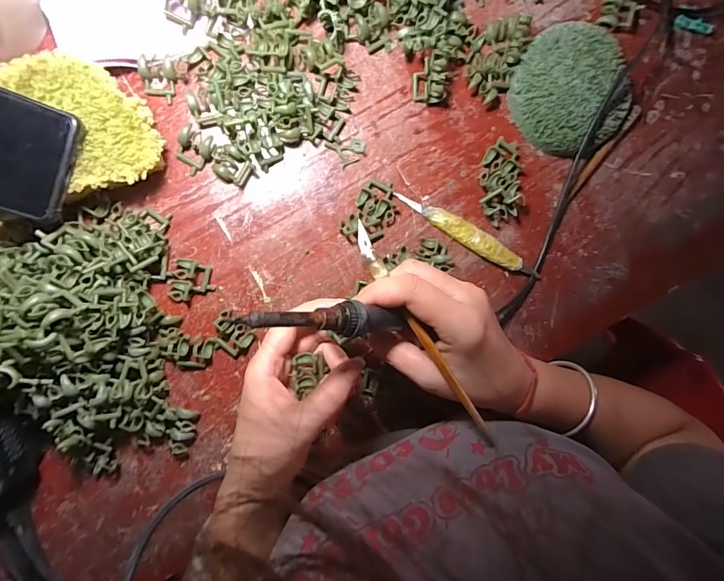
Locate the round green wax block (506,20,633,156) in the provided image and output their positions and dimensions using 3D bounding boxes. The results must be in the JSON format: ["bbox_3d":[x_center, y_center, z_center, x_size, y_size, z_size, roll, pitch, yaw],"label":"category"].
[{"bbox_3d":[0.181,-0.173,0.355,0.103,0.026,0.100,-1,95,-8],"label":"round green wax block"}]

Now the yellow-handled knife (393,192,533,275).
[{"bbox_3d":[0.093,-0.049,0.361,0.137,0.012,0.017,32,90,-9],"label":"yellow-handled knife"}]

